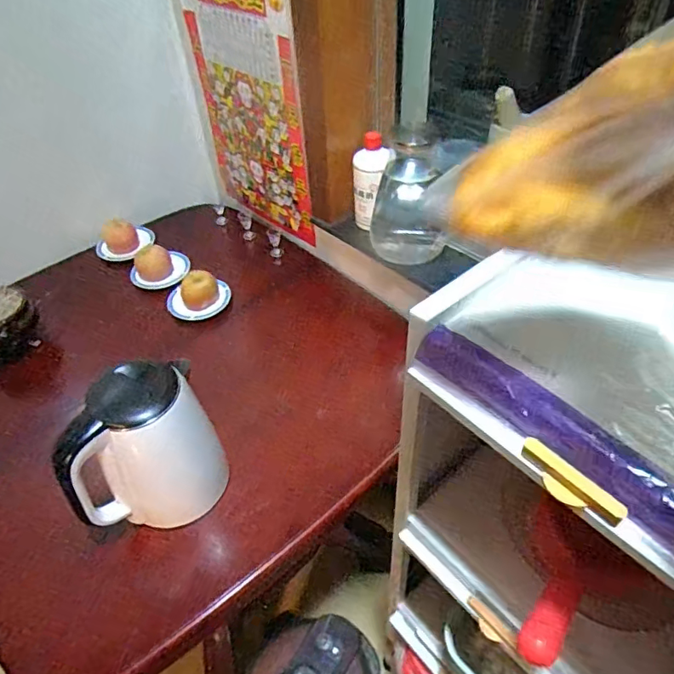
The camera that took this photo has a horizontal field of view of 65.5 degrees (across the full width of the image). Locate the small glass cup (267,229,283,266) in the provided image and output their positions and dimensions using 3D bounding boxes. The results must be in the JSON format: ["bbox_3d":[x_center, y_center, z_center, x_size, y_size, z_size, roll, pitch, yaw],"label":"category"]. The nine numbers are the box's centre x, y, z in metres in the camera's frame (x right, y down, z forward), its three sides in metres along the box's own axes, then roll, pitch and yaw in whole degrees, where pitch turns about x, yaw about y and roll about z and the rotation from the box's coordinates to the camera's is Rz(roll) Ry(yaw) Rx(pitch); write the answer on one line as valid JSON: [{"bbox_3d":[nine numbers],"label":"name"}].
[{"bbox_3d":[-0.143,-0.212,1.222,0.030,0.080,0.033,-1,49,2],"label":"small glass cup"}]

